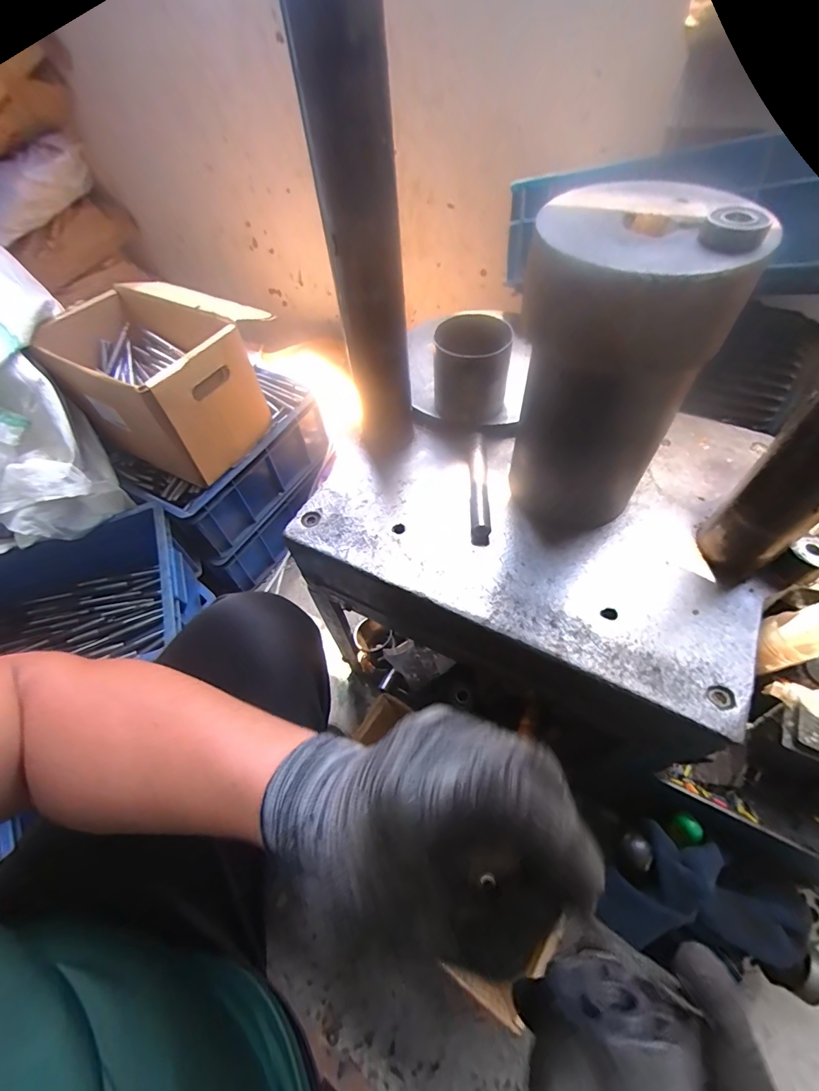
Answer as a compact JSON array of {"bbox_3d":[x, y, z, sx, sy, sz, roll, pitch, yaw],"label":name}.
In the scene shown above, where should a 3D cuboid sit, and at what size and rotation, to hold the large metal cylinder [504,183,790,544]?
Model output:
[{"bbox_3d":[0.166,-0.138,0.381,0.141,0.261,0.139,29,62,22],"label":"large metal cylinder"}]

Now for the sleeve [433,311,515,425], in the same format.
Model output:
[{"bbox_3d":[0.074,-0.204,0.520,0.087,0.109,0.082,3,56,6],"label":"sleeve"}]

